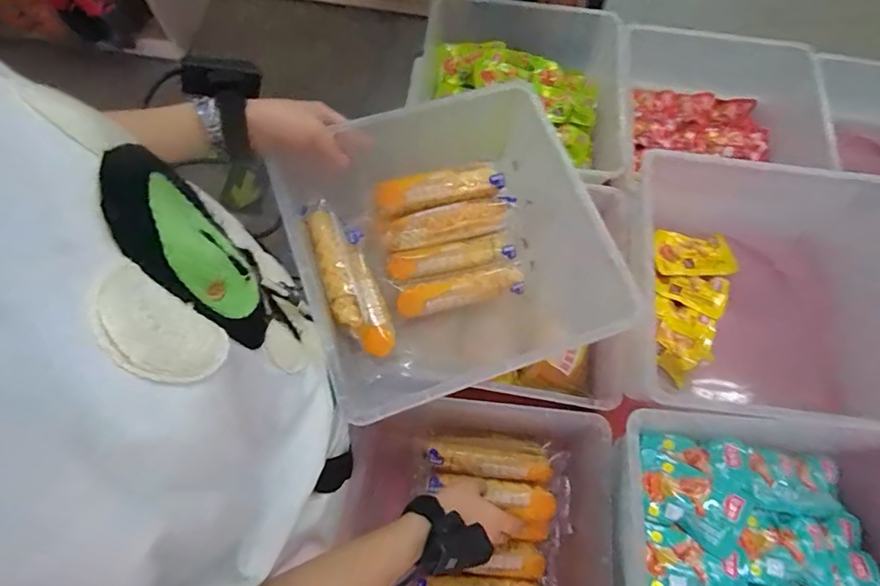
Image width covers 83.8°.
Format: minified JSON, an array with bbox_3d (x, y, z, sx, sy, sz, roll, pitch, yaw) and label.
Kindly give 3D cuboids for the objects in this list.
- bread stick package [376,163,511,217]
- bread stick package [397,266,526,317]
[{"bbox_3d":[0.001,-0.122,0.574,0.150,0.023,0.038,-12,72,-7],"label":"bread stick package"},{"bbox_3d":[0.025,-0.004,0.570,0.150,0.019,0.035,-14,72,-7],"label":"bread stick package"}]

